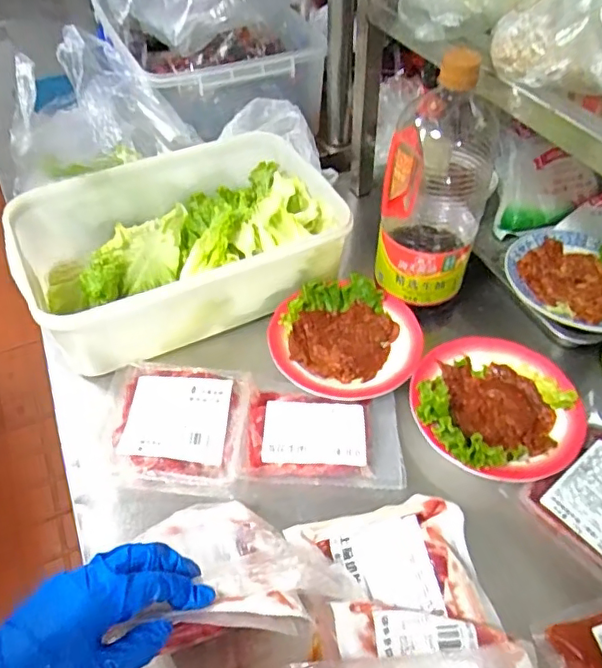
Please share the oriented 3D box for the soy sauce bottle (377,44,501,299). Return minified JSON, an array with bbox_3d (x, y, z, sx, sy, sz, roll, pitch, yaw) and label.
[{"bbox_3d":[0.146,-0.164,0.607,0.102,0.268,0.127,9,50,10],"label":"soy sauce bottle"}]

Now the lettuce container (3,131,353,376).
[{"bbox_3d":[-0.135,-0.108,0.679,0.366,0.105,0.230,-24,53,-18],"label":"lettuce container"}]

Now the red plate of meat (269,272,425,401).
[{"bbox_3d":[0.050,0.001,0.626,0.161,0.033,0.144,12,50,12],"label":"red plate of meat"}]

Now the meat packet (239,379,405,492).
[{"bbox_3d":[0.022,0.102,0.561,0.152,0.016,0.103,0,49,2],"label":"meat packet"}]

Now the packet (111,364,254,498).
[{"bbox_3d":[-0.126,0.088,0.567,0.143,0.015,0.140,2,49,4],"label":"packet"}]

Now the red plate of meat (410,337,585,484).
[{"bbox_3d":[0.195,0.062,0.566,0.160,0.037,0.164,-1,49,1],"label":"red plate of meat"}]

